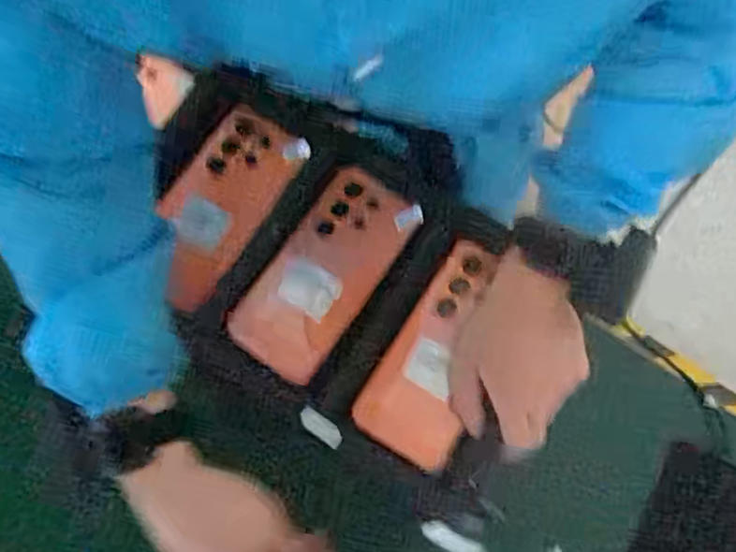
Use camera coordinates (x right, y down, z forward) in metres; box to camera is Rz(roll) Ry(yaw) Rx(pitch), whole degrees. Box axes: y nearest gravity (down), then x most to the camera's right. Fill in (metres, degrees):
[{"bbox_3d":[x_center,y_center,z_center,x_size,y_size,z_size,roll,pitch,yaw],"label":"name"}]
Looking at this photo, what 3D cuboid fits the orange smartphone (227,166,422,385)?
[{"bbox_3d":[-0.036,-0.005,0.556,0.081,0.011,0.170,33,80,8],"label":"orange smartphone"}]

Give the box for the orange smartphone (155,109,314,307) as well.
[{"bbox_3d":[-0.123,-0.060,0.572,0.075,0.015,0.163,32,80,7],"label":"orange smartphone"}]

